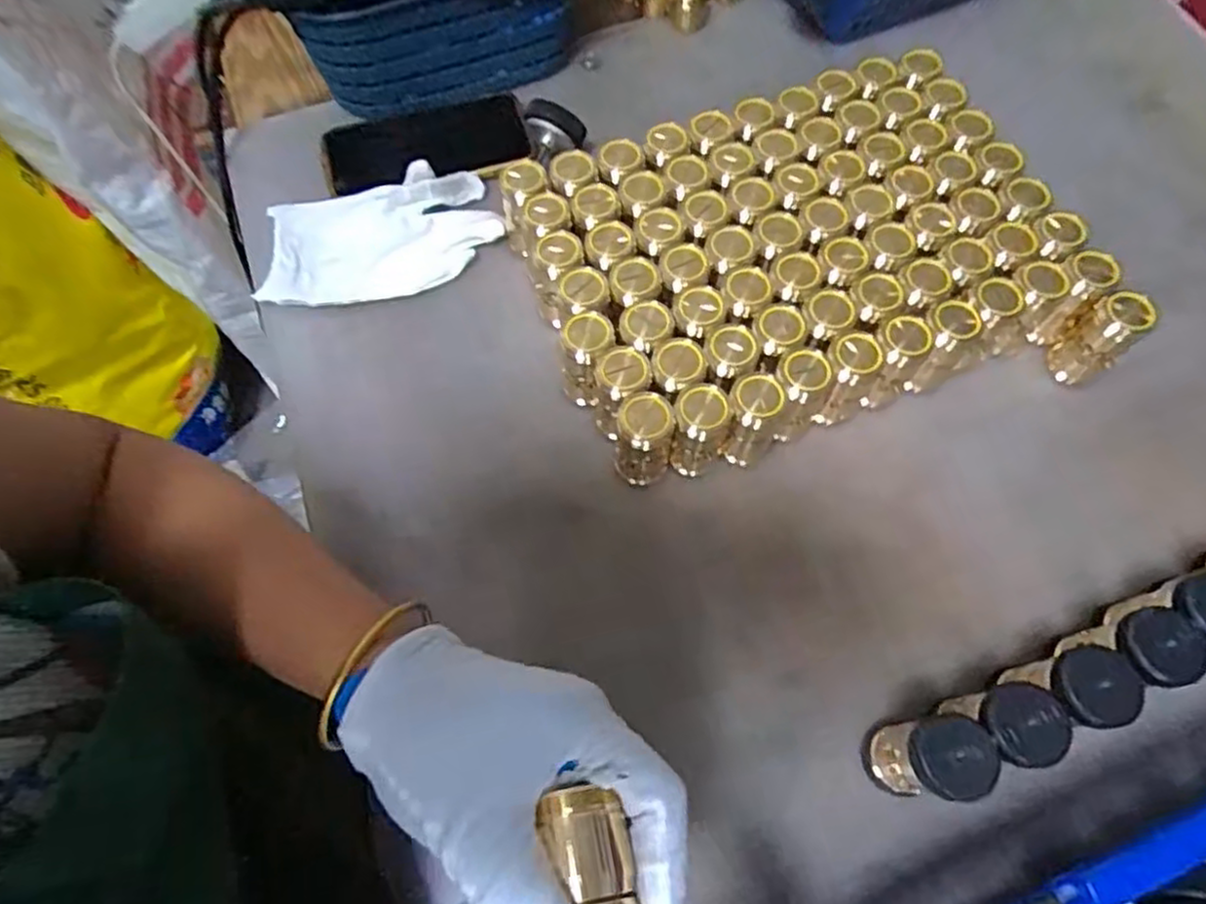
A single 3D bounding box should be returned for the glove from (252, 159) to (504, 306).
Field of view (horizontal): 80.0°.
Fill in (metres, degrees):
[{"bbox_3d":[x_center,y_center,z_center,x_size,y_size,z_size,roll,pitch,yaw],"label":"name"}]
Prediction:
[{"bbox_3d":[-0.155,-0.149,0.500,0.158,0.025,0.084,-13,67,-6],"label":"glove"}]

